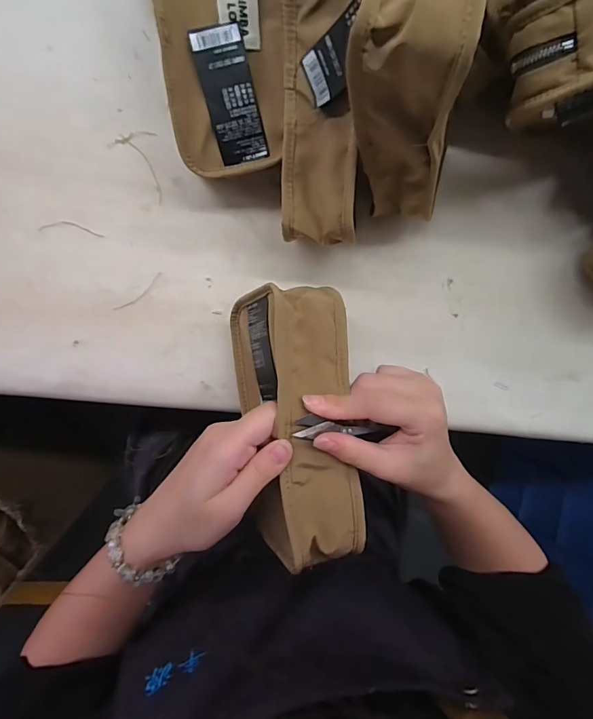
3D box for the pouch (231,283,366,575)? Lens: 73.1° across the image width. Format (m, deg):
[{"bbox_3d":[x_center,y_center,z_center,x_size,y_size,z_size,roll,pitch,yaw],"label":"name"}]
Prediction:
[{"bbox_3d":[0.001,0.043,0.284,0.074,0.084,0.183,-8,86,-6],"label":"pouch"}]

